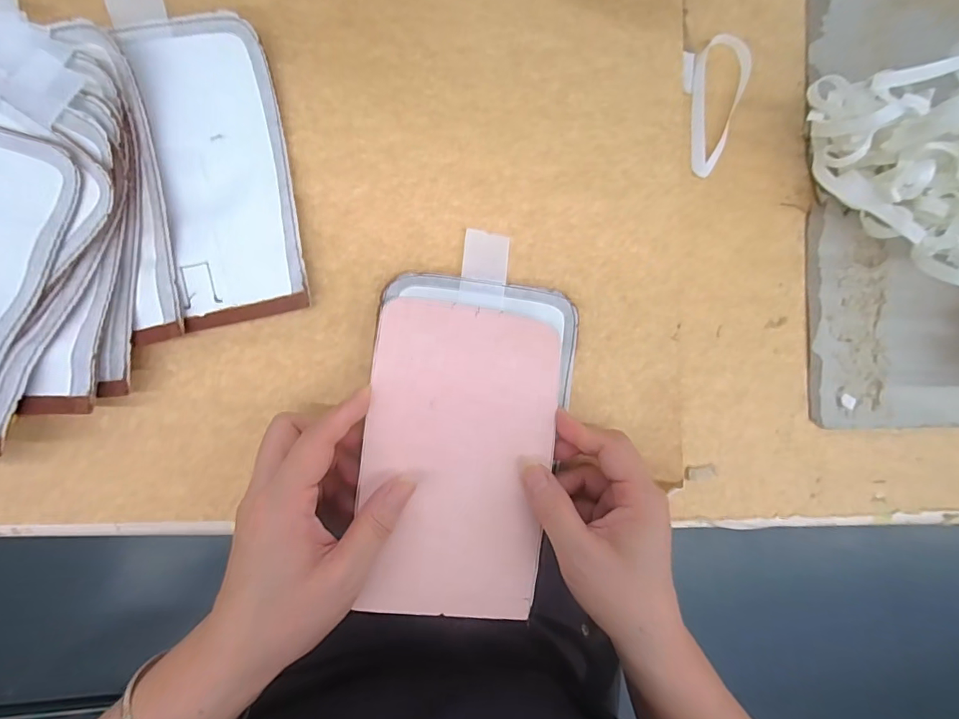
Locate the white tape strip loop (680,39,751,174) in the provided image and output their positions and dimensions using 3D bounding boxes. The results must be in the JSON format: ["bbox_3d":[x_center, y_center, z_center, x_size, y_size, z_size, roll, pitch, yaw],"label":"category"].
[{"bbox_3d":[0.177,-0.186,0.343,0.052,0.010,0.099,-2,90,-10],"label":"white tape strip loop"}]

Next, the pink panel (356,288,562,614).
[{"bbox_3d":[-0.011,0.055,0.276,0.111,0.004,0.176,8,79,-11],"label":"pink panel"}]

